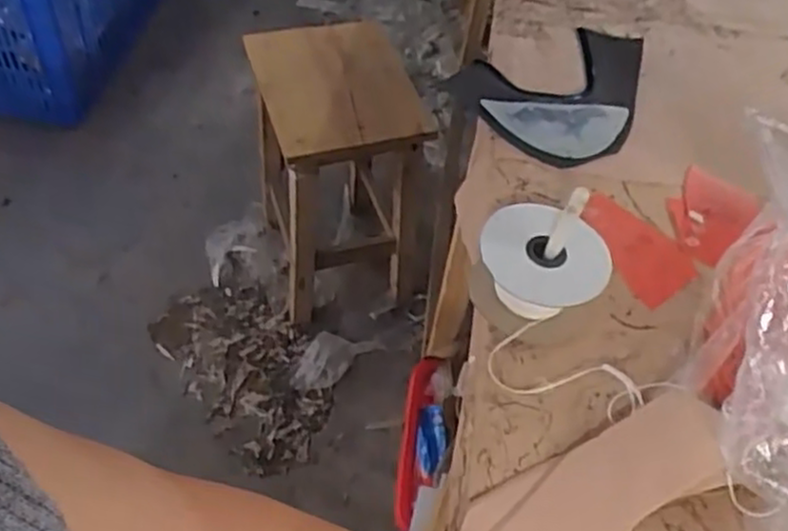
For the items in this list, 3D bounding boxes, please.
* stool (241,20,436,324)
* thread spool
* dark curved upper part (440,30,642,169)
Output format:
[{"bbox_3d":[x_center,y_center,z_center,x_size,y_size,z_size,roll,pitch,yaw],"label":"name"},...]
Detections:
[{"bbox_3d":[-0.106,-0.156,1.365,0.238,0.433,0.285,-9,52,-13],"label":"stool"},{"bbox_3d":[0.106,0.002,0.549,0.086,0.072,0.088,1,50,-1],"label":"thread spool"},{"bbox_3d":[0.175,-0.174,0.729,0.207,0.023,0.174,-20,53,-18],"label":"dark curved upper part"}]

